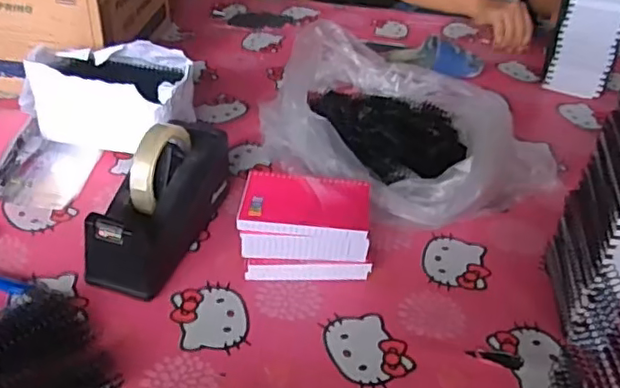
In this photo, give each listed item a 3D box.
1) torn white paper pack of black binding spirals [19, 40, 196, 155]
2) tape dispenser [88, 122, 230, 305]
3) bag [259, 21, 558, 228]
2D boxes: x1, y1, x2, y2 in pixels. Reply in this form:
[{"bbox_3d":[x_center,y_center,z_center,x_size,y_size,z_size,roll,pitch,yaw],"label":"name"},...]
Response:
[{"bbox_3d":[-0.265,-0.128,0.795,0.213,0.110,0.103,10,39,7],"label":"torn white paper pack of black binding spirals"},{"bbox_3d":[-0.156,0.003,0.649,0.075,0.116,0.203,13,39,10],"label":"tape dispenser"},{"bbox_3d":[0.099,-0.091,0.799,0.262,0.101,0.352,-19,45,-27],"label":"bag"}]

